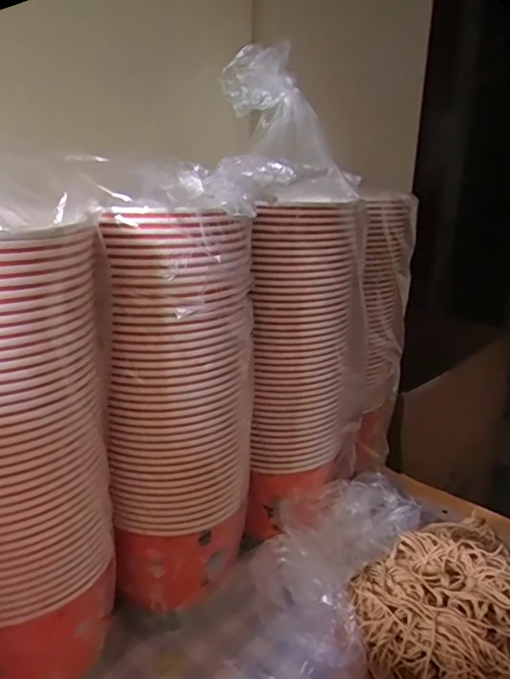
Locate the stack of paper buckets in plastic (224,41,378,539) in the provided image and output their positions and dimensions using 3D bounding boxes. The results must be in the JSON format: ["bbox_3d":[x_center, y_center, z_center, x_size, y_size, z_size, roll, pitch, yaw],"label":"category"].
[{"bbox_3d":[0.052,-0.038,0.593,0.161,0.484,0.132,1,19,1],"label":"stack of paper buckets in plastic"}]

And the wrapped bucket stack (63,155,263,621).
[{"bbox_3d":[-0.068,0.052,0.522,0.132,0.414,0.137,3,19,6],"label":"wrapped bucket stack"}]

